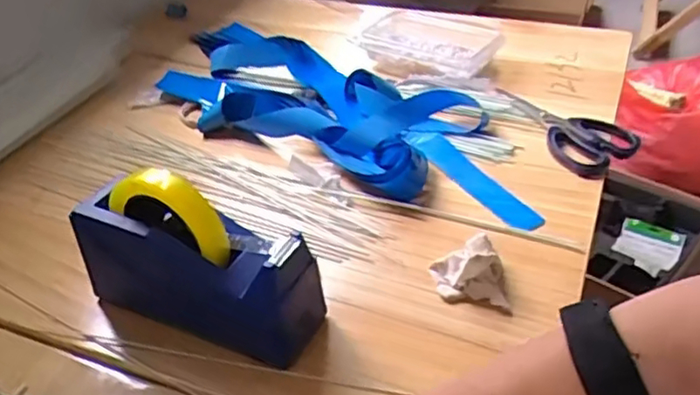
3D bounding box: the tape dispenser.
[{"bbox_3d":[-0.129,0.050,0.537,0.201,0.130,0.065,13,40,20],"label":"tape dispenser"}]

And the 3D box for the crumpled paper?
[{"bbox_3d":[0.107,0.064,0.572,0.062,0.034,0.071,-4,37,-1],"label":"crumpled paper"}]

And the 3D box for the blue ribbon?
[{"bbox_3d":[-0.039,-0.120,0.816,0.618,0.046,0.222,28,47,34],"label":"blue ribbon"}]

